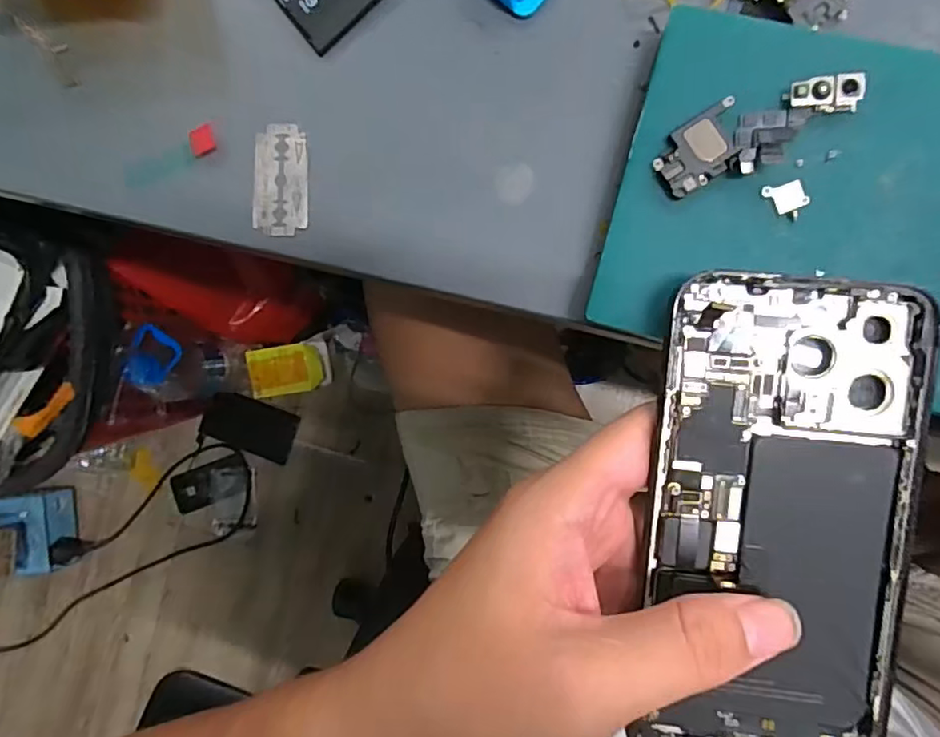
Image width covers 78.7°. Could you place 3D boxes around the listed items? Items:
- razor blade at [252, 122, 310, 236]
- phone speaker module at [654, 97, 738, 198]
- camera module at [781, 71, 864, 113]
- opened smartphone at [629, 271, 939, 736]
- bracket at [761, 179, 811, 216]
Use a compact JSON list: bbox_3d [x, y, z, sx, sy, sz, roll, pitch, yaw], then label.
[{"bbox_3d":[-0.073,-0.073,0.220,0.022,0.004,0.042,1,90,7],"label":"razor blade"},{"bbox_3d":[0.075,-0.070,0.185,0.031,0.004,0.018,-35,86,6],"label":"phone speaker module"},{"bbox_3d":[0.111,-0.086,0.179,0.021,0.006,0.009,4,91,7],"label":"camera module"},{"bbox_3d":[0.097,0.052,0.180,0.079,0.011,0.158,0,93,8],"label":"opened smartphone"},{"bbox_3d":[0.101,-0.055,0.183,0.011,0.004,0.011,-30,88,10],"label":"bracket"}]

